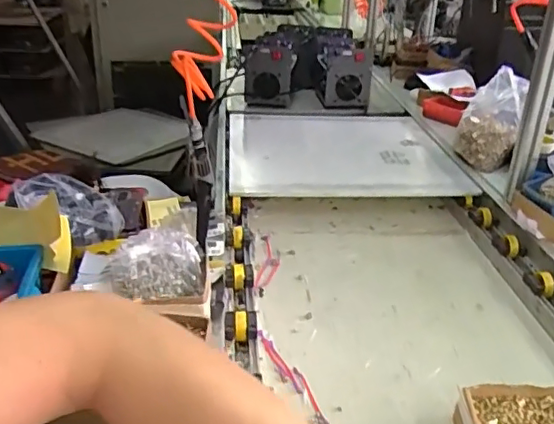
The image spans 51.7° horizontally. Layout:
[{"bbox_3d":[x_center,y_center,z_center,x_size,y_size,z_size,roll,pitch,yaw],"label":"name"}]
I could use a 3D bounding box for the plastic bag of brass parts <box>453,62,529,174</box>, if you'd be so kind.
[{"bbox_3d":[0.568,-0.244,1.516,0.151,0.169,0.285,15,56,25],"label":"plastic bag of brass parts"}]

